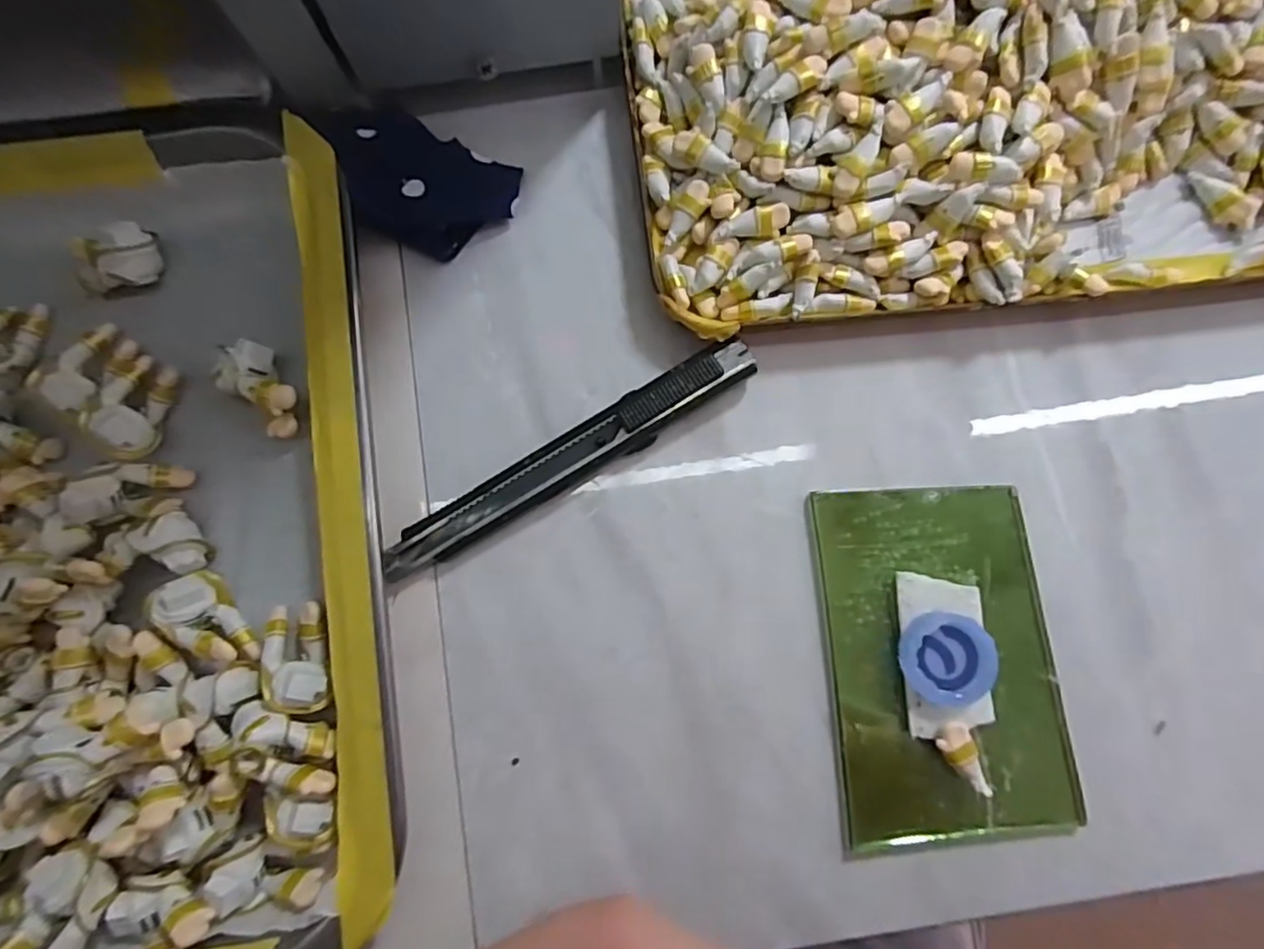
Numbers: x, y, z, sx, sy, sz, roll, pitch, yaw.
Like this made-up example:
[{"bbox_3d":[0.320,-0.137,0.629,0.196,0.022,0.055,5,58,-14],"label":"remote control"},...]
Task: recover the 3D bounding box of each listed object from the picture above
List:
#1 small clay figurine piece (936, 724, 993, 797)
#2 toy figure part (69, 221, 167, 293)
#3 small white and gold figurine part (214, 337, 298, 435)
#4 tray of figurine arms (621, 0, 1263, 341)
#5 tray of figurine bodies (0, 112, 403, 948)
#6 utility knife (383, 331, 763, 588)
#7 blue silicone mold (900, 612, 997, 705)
[{"bbox_3d":[0.097,0.083,0.175,0.010,0.007,0.021,-32,82,-4],"label":"small clay figurine piece"},{"bbox_3d":[-0.169,-0.070,0.198,0.024,0.018,0.018,-12,82,-1],"label":"toy figure part"},{"bbox_3d":[-0.116,-0.026,0.189,0.016,0.015,0.030,-38,82,-4],"label":"small white and gold figurine part"},{"bbox_3d":[0.118,-0.152,0.195,0.237,0.042,0.193,-6,81,0],"label":"tray of figurine arms"},{"bbox_3d":[-0.266,0.037,0.184,0.383,0.037,0.265,-9,81,0],"label":"tray of figurine bodies"},{"bbox_3d":[-0.019,-0.005,0.192,0.130,0.012,0.016,-32,82,-4],"label":"utility knife"},{"bbox_3d":[0.093,0.054,0.179,0.028,0.008,0.026,0,81,1],"label":"blue silicone mold"}]

